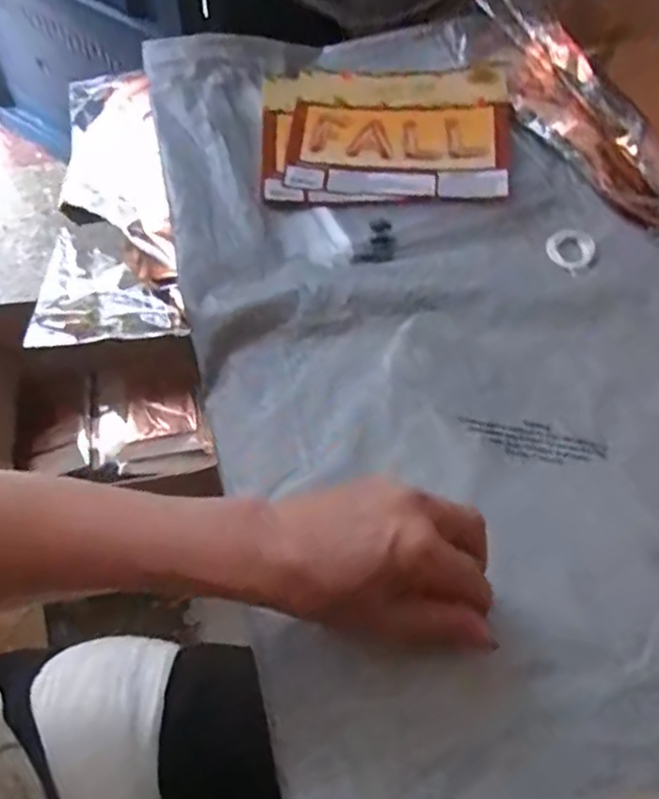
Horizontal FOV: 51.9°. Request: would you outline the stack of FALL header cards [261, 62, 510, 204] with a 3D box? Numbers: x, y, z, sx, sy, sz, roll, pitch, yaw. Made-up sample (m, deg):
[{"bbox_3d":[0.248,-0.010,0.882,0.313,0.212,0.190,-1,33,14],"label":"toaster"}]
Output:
[{"bbox_3d":[0.049,-0.245,0.609,0.215,0.013,0.179,2,59,-1],"label":"stack of FALL header cards"}]

